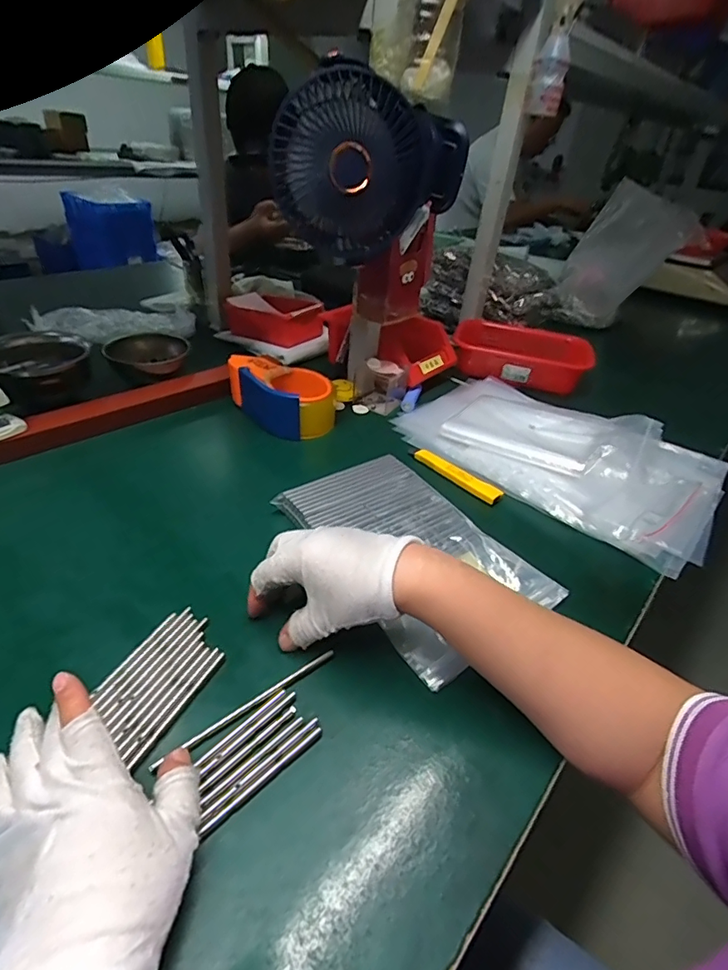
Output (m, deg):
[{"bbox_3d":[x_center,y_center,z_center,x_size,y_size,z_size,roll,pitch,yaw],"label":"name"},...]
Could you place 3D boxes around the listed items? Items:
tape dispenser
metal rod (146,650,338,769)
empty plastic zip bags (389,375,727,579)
[{"bbox_3d":[-0.102,-0.117,0.647,0.090,0.071,0.130,-28,49,-36],"label":"tape dispenser"},{"bbox_3d":[-0.076,0.148,0.335,0.134,0.004,0.006,-23,46,-33],"label":"metal rod"},{"bbox_3d":[0.236,-0.060,0.611,0.371,0.042,0.233,32,45,30],"label":"empty plastic zip bags"}]

